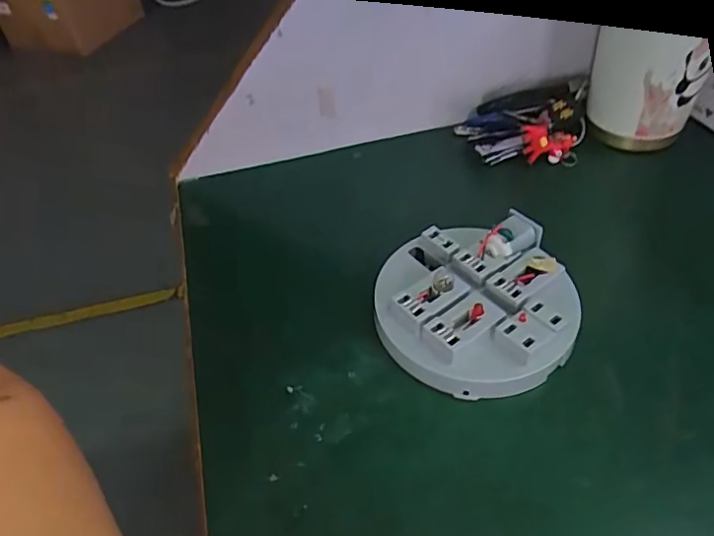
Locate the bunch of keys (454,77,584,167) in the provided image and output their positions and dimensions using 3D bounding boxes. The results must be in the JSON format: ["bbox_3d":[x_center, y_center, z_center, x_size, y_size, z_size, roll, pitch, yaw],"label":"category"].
[{"bbox_3d":[0.123,-0.100,0.405,0.091,0.039,0.057,-8,44,-2],"label":"bunch of keys"}]

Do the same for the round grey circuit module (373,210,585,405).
[{"bbox_3d":[0.060,0.016,0.297,0.096,0.032,0.099,-3,44,3],"label":"round grey circuit module"}]

